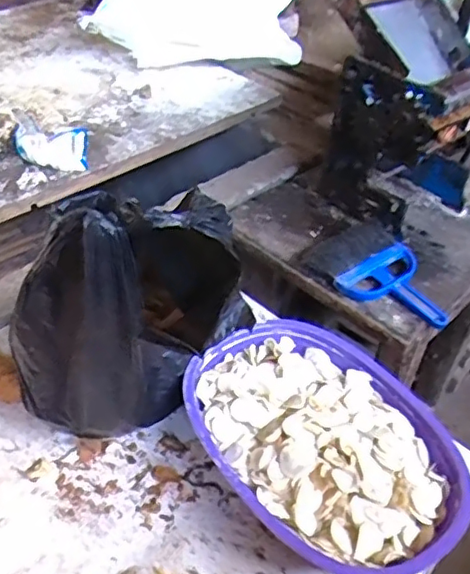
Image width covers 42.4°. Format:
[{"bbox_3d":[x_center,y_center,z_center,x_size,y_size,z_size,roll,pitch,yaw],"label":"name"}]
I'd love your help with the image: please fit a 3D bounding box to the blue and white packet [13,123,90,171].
[{"bbox_3d":[-0.306,-0.229,1.007,0.127,0.070,0.049,4,39,-2],"label":"blue and white packet"}]

